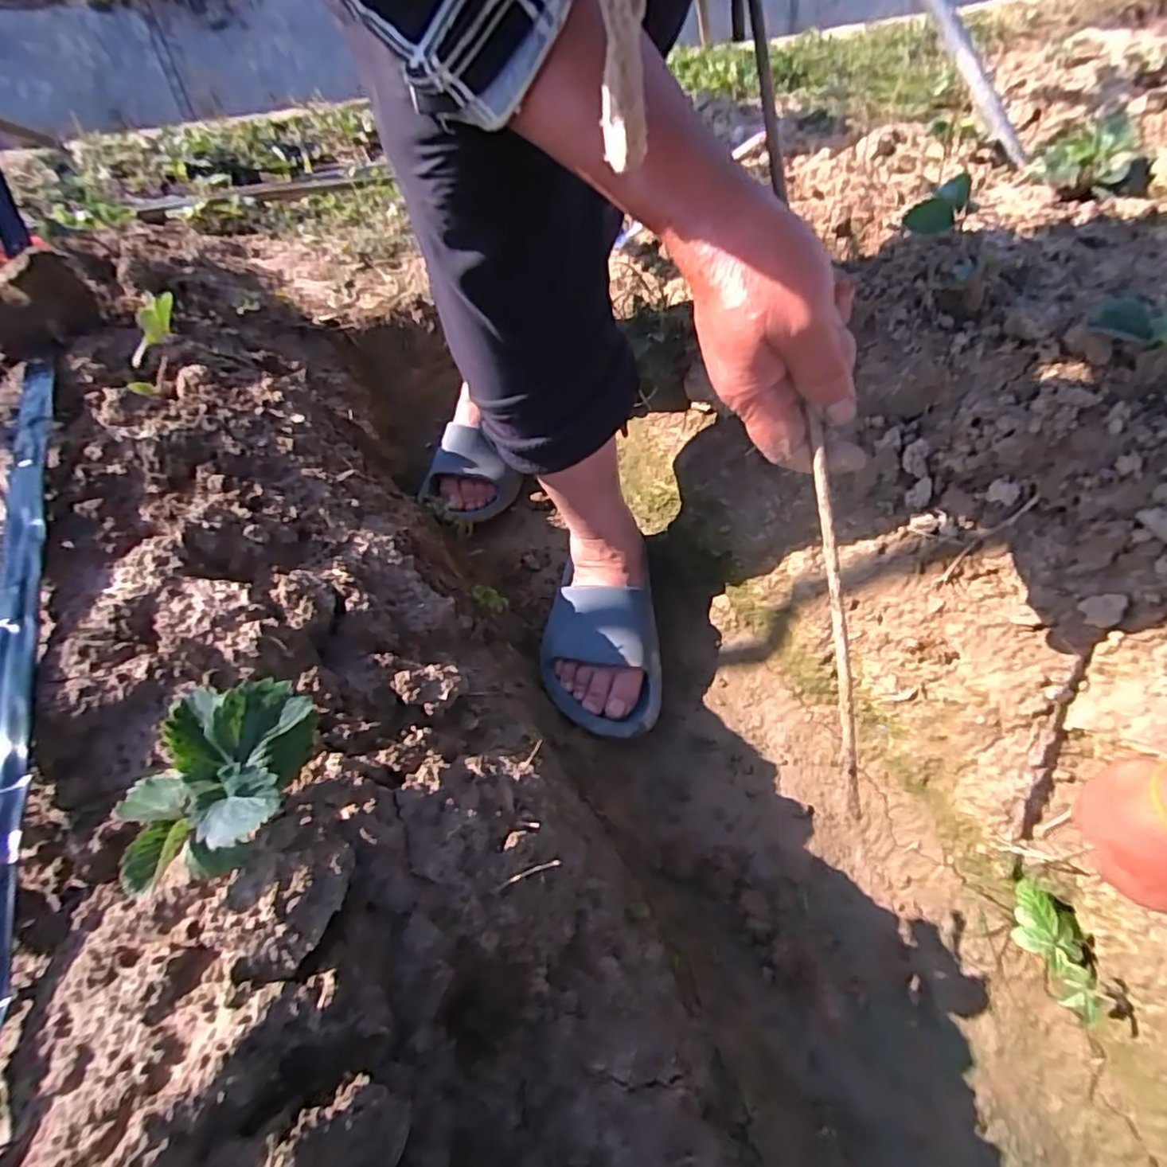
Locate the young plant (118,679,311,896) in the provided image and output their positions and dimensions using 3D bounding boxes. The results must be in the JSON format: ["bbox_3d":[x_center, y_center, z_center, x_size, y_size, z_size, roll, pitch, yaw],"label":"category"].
[{"bbox_3d":[-0.162,0.092,0.267,0.075,0.063,0.079,-1,52,1],"label":"young plant"}]

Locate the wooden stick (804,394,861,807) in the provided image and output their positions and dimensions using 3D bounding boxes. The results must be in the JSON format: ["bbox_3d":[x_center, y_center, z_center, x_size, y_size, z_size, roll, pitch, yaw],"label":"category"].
[{"bbox_3d":[0.139,0.026,0.328,0.007,0.222,0.008,-13,13,-8],"label":"wooden stick"}]

